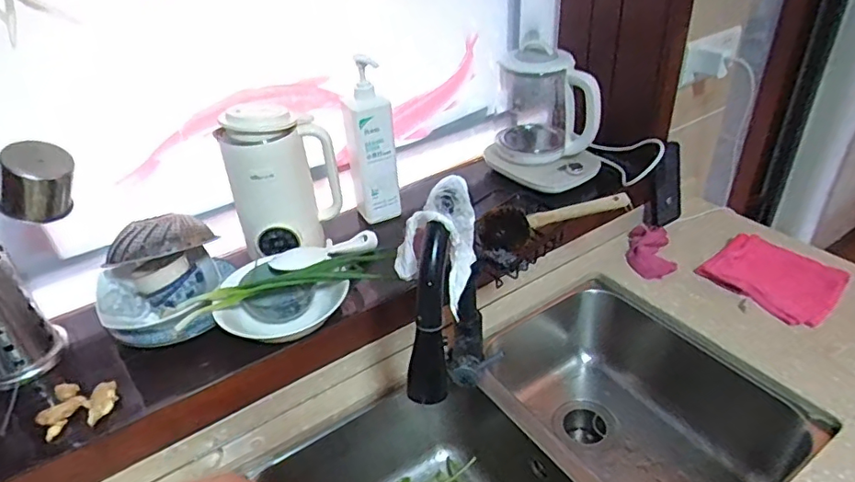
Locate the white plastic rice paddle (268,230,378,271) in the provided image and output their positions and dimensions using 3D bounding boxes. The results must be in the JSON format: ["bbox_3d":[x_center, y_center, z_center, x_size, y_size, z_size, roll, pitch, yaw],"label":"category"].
[{"bbox_3d":[-0.161,0.017,0.891,0.045,0.026,0.194,26,28,36],"label":"white plastic rice paddle"}]

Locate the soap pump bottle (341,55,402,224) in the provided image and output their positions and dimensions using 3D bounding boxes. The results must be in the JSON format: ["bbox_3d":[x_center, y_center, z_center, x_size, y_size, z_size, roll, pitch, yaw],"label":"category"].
[{"bbox_3d":[-0.102,-0.175,0.982,0.078,0.284,0.073,-12,35,-11],"label":"soap pump bottle"}]

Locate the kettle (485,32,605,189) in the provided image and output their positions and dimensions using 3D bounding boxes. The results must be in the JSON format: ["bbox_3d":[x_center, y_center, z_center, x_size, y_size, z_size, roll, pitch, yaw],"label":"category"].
[{"bbox_3d":[0.255,-0.261,1.106,0.213,0.254,0.178,25,44,36],"label":"kettle"}]

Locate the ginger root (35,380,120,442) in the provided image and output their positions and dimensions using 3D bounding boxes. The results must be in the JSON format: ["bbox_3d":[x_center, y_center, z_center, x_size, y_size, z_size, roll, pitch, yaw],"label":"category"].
[{"bbox_3d":[-0.448,0.215,0.702,0.086,0.021,0.076,-1,34,5],"label":"ginger root"}]

